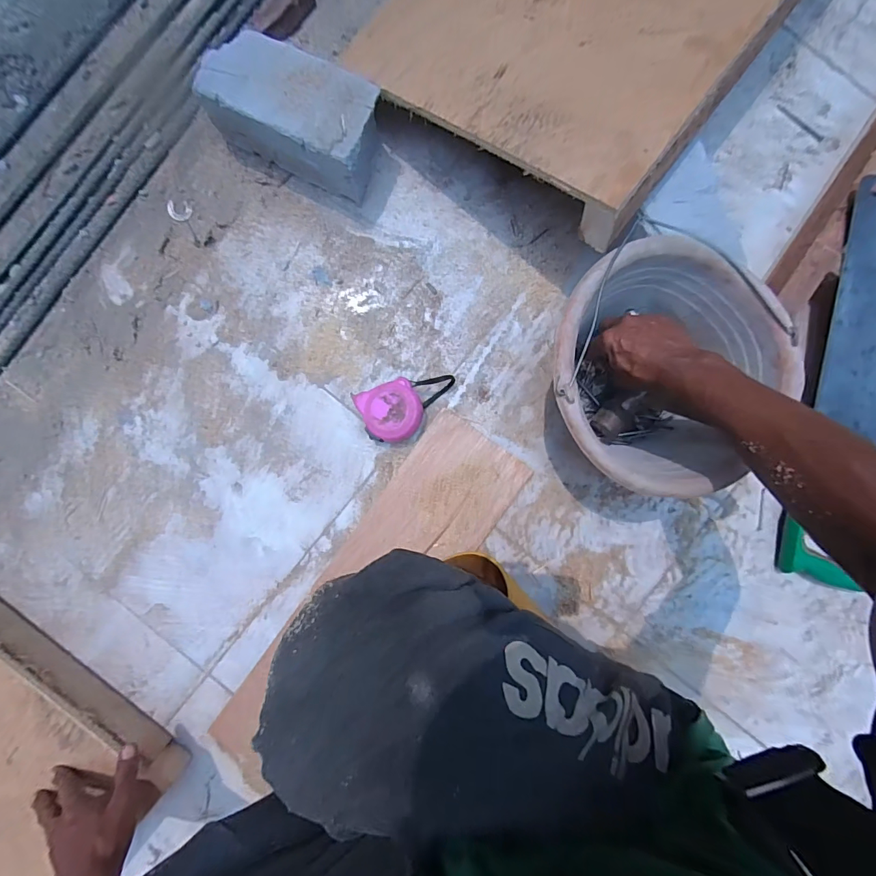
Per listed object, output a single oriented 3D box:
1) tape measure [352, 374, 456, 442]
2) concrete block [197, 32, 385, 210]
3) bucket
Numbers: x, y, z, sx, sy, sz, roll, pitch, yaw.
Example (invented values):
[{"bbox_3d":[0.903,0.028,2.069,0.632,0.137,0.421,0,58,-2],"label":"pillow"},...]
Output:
[{"bbox_3d":[-0.037,-0.041,0.590,0.128,0.047,0.074,-19,89,-1],"label":"tape measure"},{"bbox_3d":[-0.182,-0.403,0.565,0.209,0.104,0.110,23,89,0],"label":"concrete block"},{"bbox_3d":[0.240,-0.073,0.520,0.242,0.160,0.255,0,89,-1],"label":"bucket"}]

